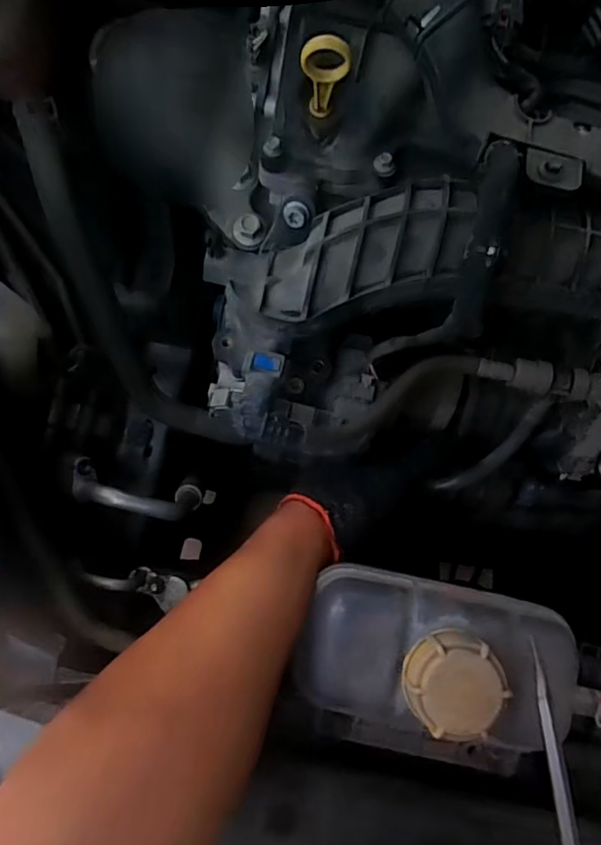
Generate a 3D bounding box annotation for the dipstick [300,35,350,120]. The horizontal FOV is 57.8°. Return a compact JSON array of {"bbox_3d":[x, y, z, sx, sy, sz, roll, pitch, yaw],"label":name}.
[{"bbox_3d":[0.013,-0.189,0.299,0.025,0.050,0.010,10,84,-1],"label":"dipstick"}]

